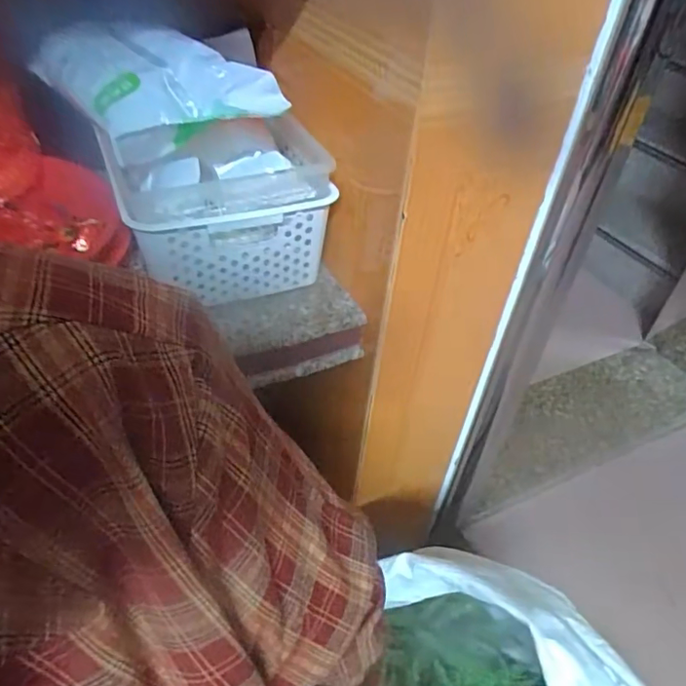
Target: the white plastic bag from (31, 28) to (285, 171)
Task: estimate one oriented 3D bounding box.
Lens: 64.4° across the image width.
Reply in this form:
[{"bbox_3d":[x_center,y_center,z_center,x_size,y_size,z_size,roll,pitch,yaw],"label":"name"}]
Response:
[{"bbox_3d":[-0.178,-0.244,0.514,0.149,0.063,0.199,-28,52,-32],"label":"white plastic bag"}]

